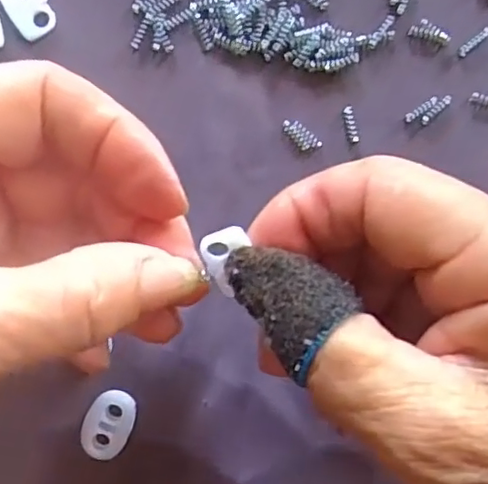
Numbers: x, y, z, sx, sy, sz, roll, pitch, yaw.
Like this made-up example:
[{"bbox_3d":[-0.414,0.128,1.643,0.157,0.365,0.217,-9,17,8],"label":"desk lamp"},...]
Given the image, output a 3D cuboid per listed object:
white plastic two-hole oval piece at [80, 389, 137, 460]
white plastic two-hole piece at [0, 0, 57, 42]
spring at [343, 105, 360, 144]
[{"bbox_3d":[-0.044,0.059,0.195,0.015,0.004,0.022,22,92,-5],"label":"white plastic two-hole oval piece"},{"bbox_3d":[-0.068,-0.073,0.188,0.013,0.004,0.019,-35,96,-1],"label":"white plastic two-hole piece"},{"bbox_3d":[0.035,-0.038,0.195,0.004,0.004,0.012,-11,95,-3],"label":"spring"}]

